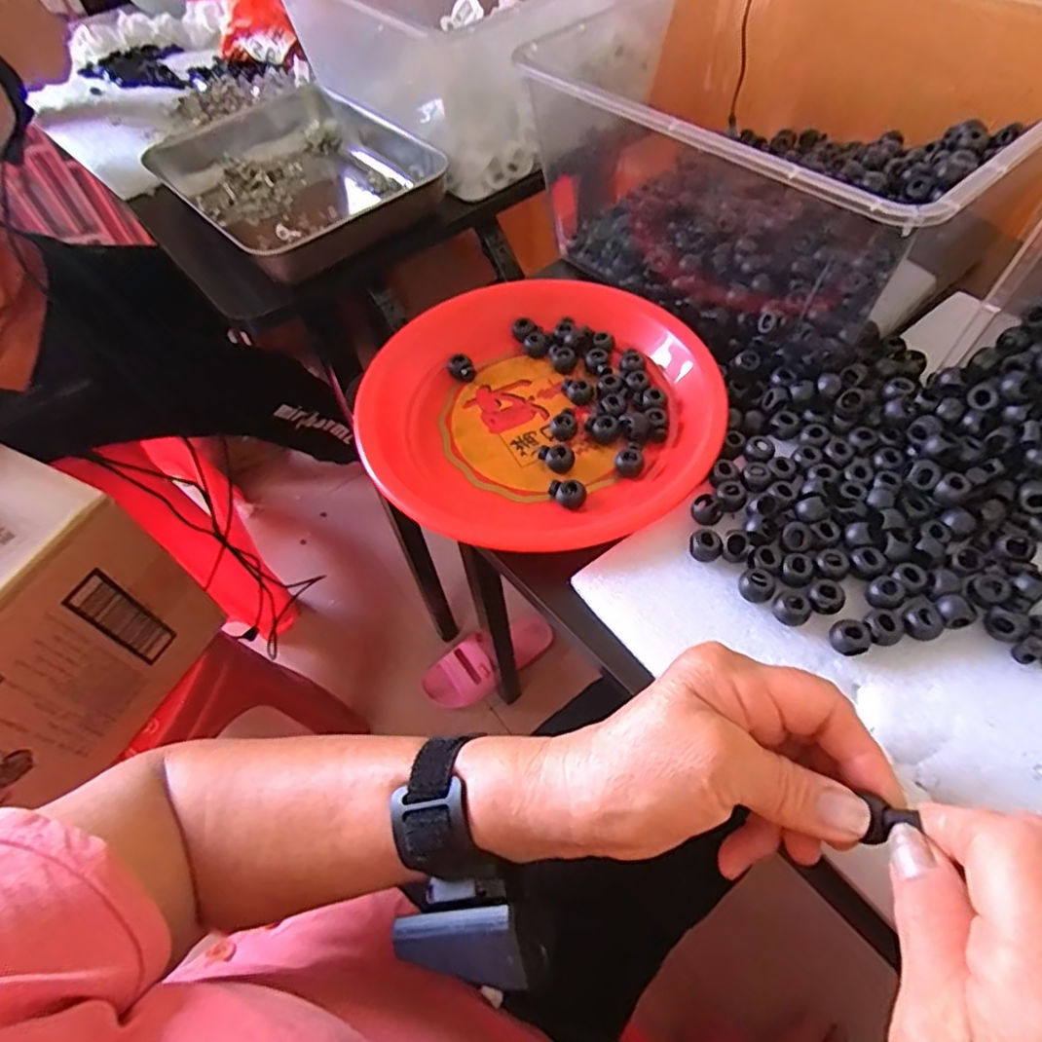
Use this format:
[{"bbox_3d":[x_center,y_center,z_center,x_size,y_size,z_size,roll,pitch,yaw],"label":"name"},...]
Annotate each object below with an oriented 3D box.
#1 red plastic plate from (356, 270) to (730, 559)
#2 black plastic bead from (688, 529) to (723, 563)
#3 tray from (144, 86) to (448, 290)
[{"bbox_3d":[0.012,-0.081,0.408,0.225,0.036,0.223,-2,56,3],"label":"red plastic plate"},{"bbox_3d":[0.100,0.014,0.339,0.017,0.013,0.014,15,58,14],"label":"black plastic bead"},{"bbox_3d":[-0.206,-0.319,0.606,0.204,0.064,0.267,-37,61,-19],"label":"tray"}]

